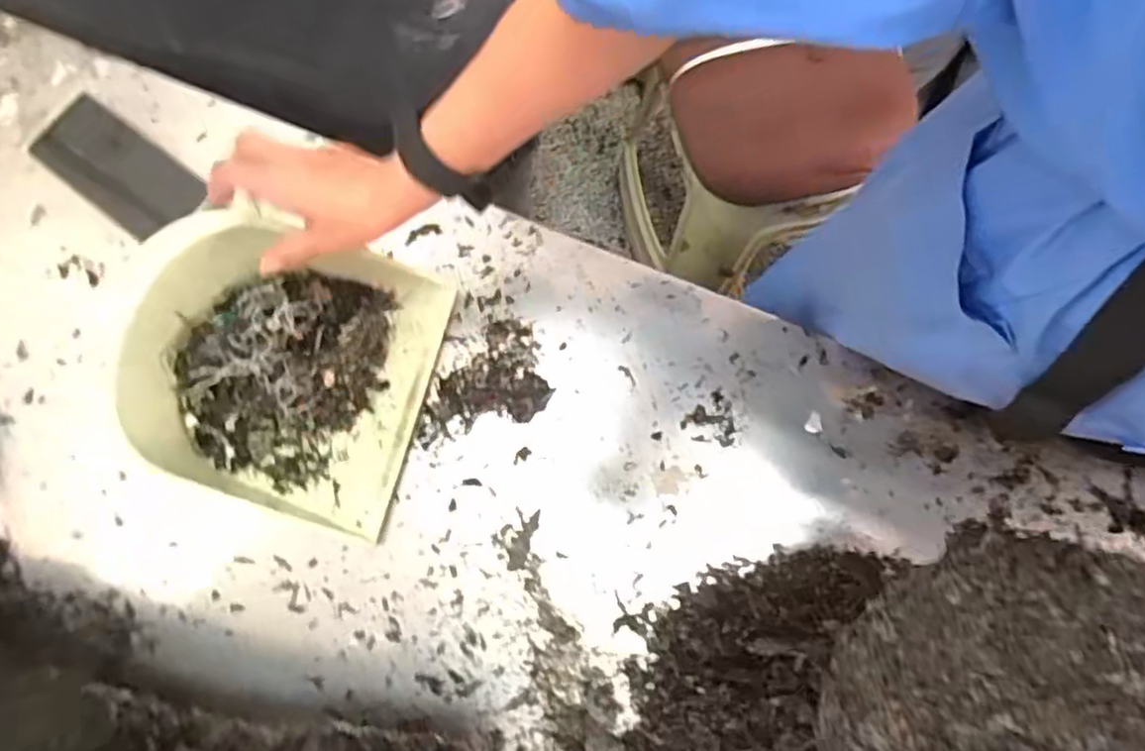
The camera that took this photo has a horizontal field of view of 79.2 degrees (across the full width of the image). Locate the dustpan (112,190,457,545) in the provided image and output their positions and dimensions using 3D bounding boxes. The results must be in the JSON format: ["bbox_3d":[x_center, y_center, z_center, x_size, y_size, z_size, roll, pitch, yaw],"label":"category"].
[{"bbox_3d":[-0.233,-0.011,0.536,0.220,0.086,0.217,15,78,5],"label":"dustpan"}]

